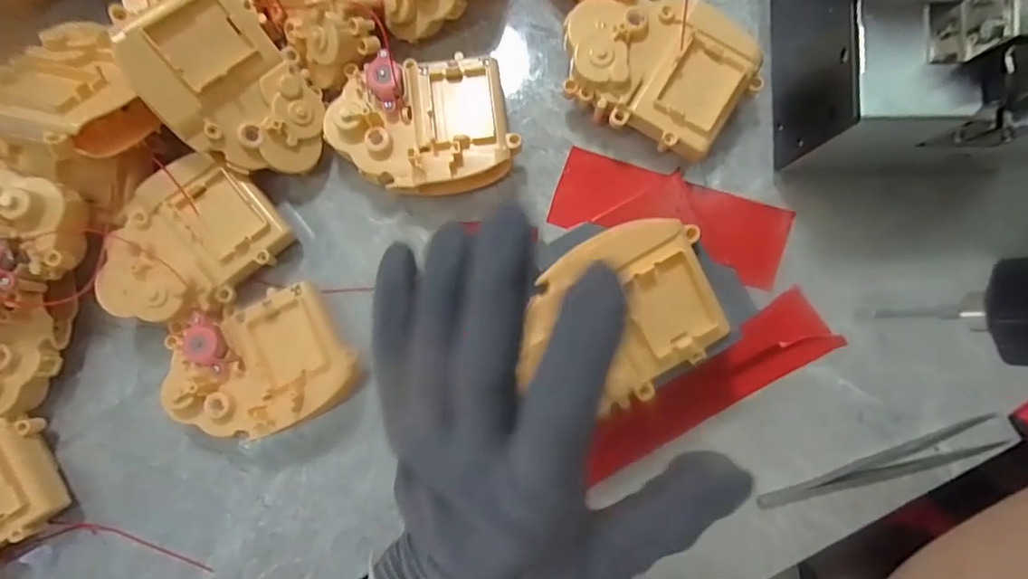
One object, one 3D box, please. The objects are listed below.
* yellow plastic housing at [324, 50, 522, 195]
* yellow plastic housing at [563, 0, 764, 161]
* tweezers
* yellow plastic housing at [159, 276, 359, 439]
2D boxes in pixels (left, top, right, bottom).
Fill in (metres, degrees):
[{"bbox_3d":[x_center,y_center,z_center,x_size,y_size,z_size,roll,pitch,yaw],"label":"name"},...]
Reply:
[{"bbox_3d":[-0.050,-0.089,0.292,0.102,0.039,0.075,-3,87,4],"label":"yellow plastic housing"},{"bbox_3d":[0.077,-0.119,0.286,0.103,0.037,0.075,31,90,5],"label":"yellow plastic housing"},{"bbox_3d":[0.199,0.097,0.288,0.132,0.005,0.018,-18,86,3],"label":"tweezers"},{"bbox_3d":[-0.142,0.043,0.289,0.103,0.036,0.073,-21,86,3],"label":"yellow plastic housing"}]

